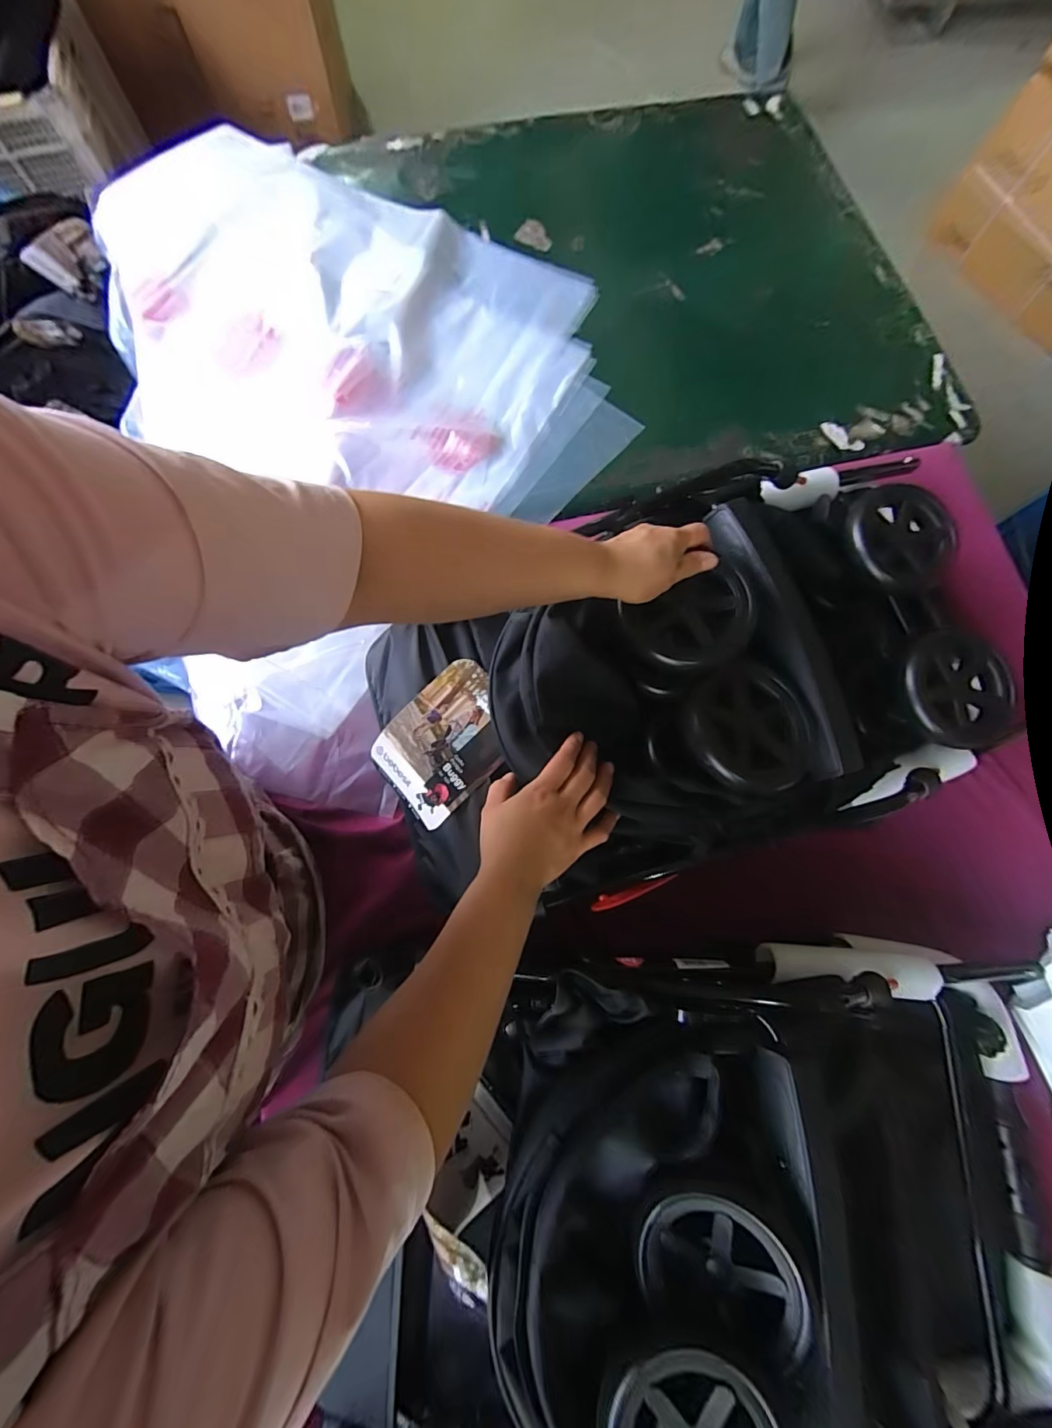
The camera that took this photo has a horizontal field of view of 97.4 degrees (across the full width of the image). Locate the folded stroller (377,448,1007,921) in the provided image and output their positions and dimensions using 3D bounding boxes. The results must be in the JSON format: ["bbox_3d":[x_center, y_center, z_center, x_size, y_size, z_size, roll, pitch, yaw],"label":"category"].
[{"bbox_3d":[0.157,-0.032,0.524,0.670,0.195,0.381,-18,74,-5],"label":"folded stroller"}]

